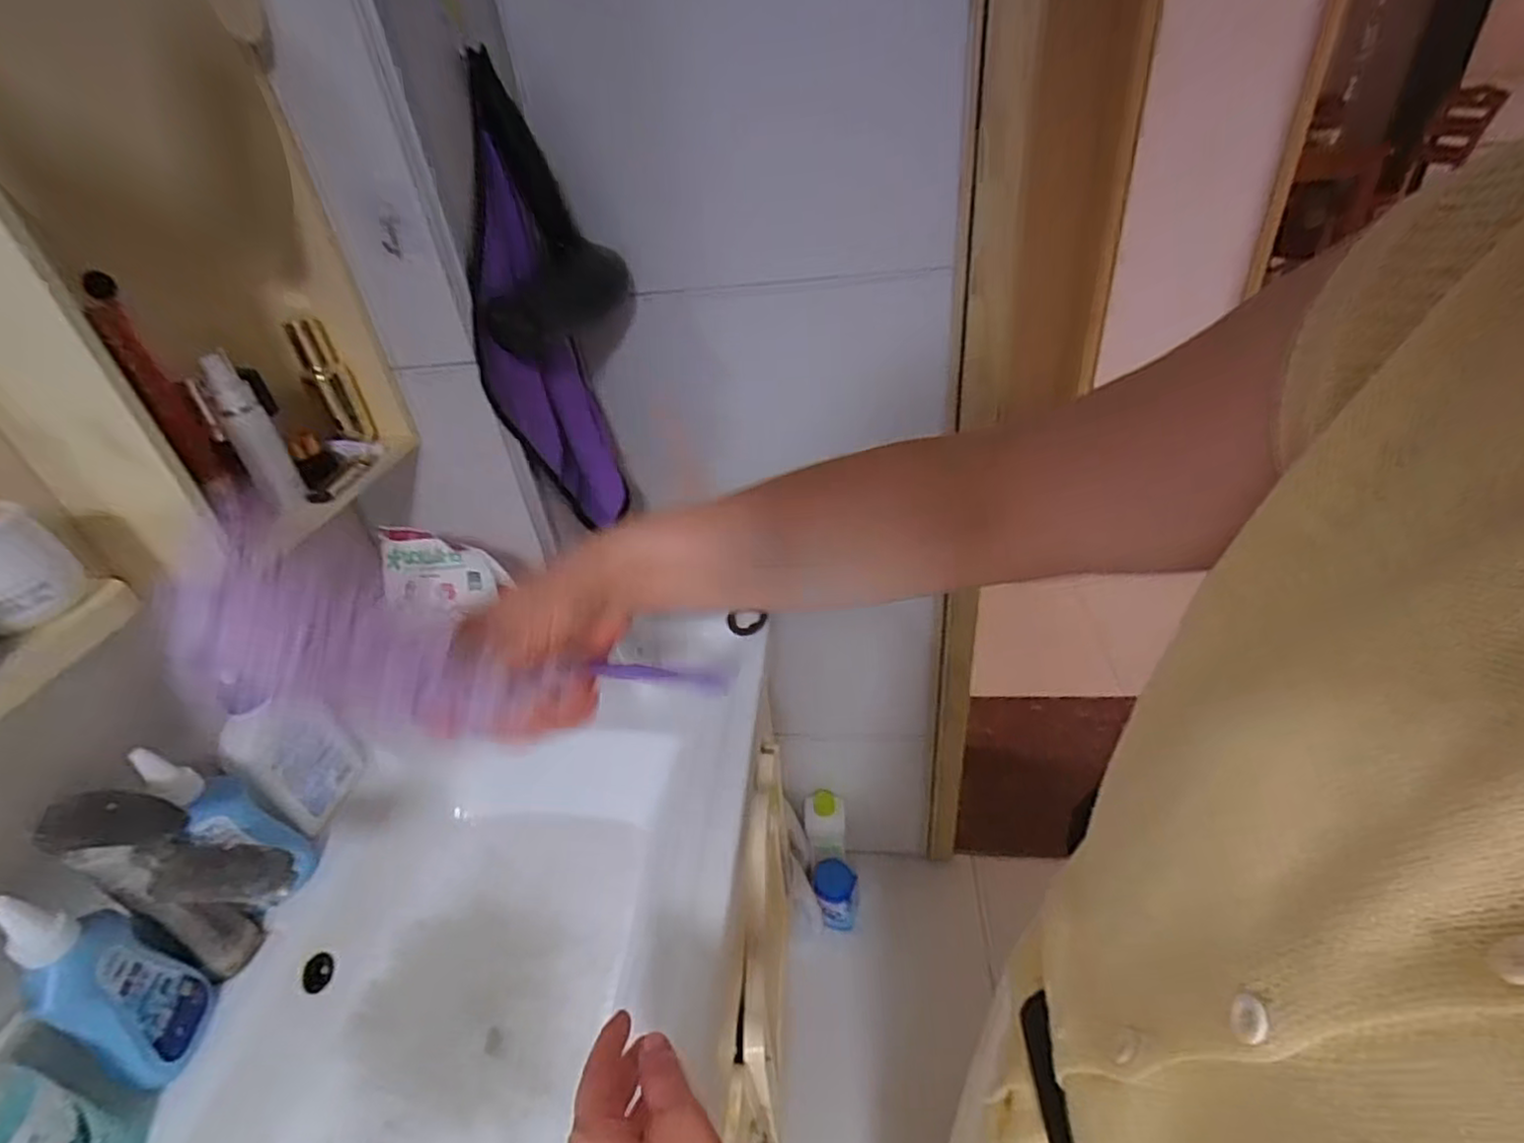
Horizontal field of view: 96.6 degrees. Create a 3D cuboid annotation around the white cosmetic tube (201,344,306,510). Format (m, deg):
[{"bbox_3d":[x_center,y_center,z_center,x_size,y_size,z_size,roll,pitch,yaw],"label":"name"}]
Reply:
[{"bbox_3d":[-0.424,-0.114,0.567,0.029,0.130,0.023,-31,41,-30],"label":"white cosmetic tube"}]

